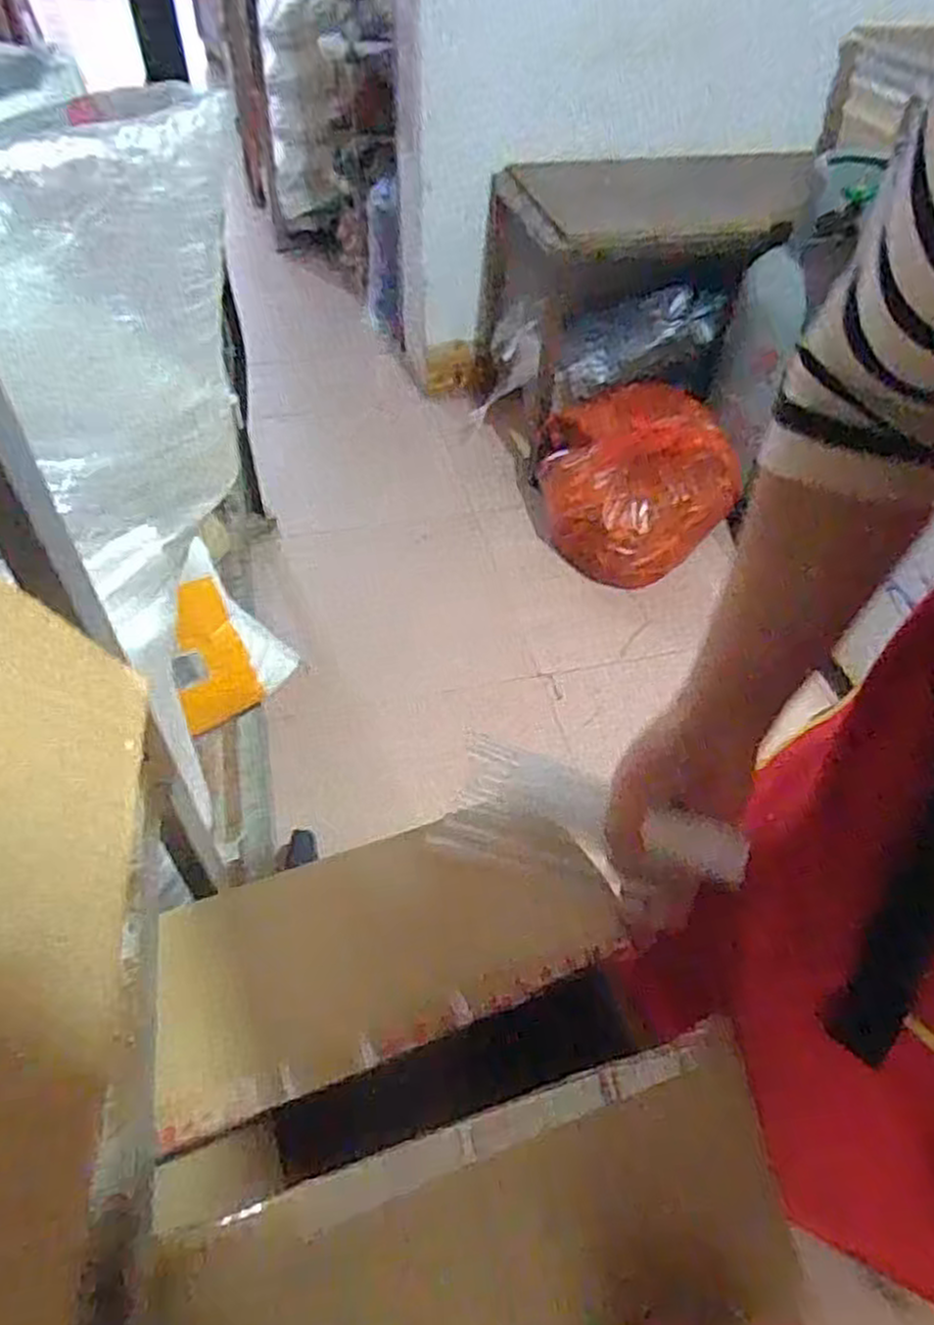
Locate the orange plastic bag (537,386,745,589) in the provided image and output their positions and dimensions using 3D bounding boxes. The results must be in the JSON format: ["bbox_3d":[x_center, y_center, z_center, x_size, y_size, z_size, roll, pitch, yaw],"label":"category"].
[{"bbox_3d":[0.357,-0.386,1.692,0.384,0.272,0.399,1,47,-1],"label":"orange plastic bag"}]

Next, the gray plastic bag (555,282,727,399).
[{"bbox_3d":[0.373,-0.719,1.719,0.383,0.148,0.100,-19,46,13],"label":"gray plastic bag"}]

